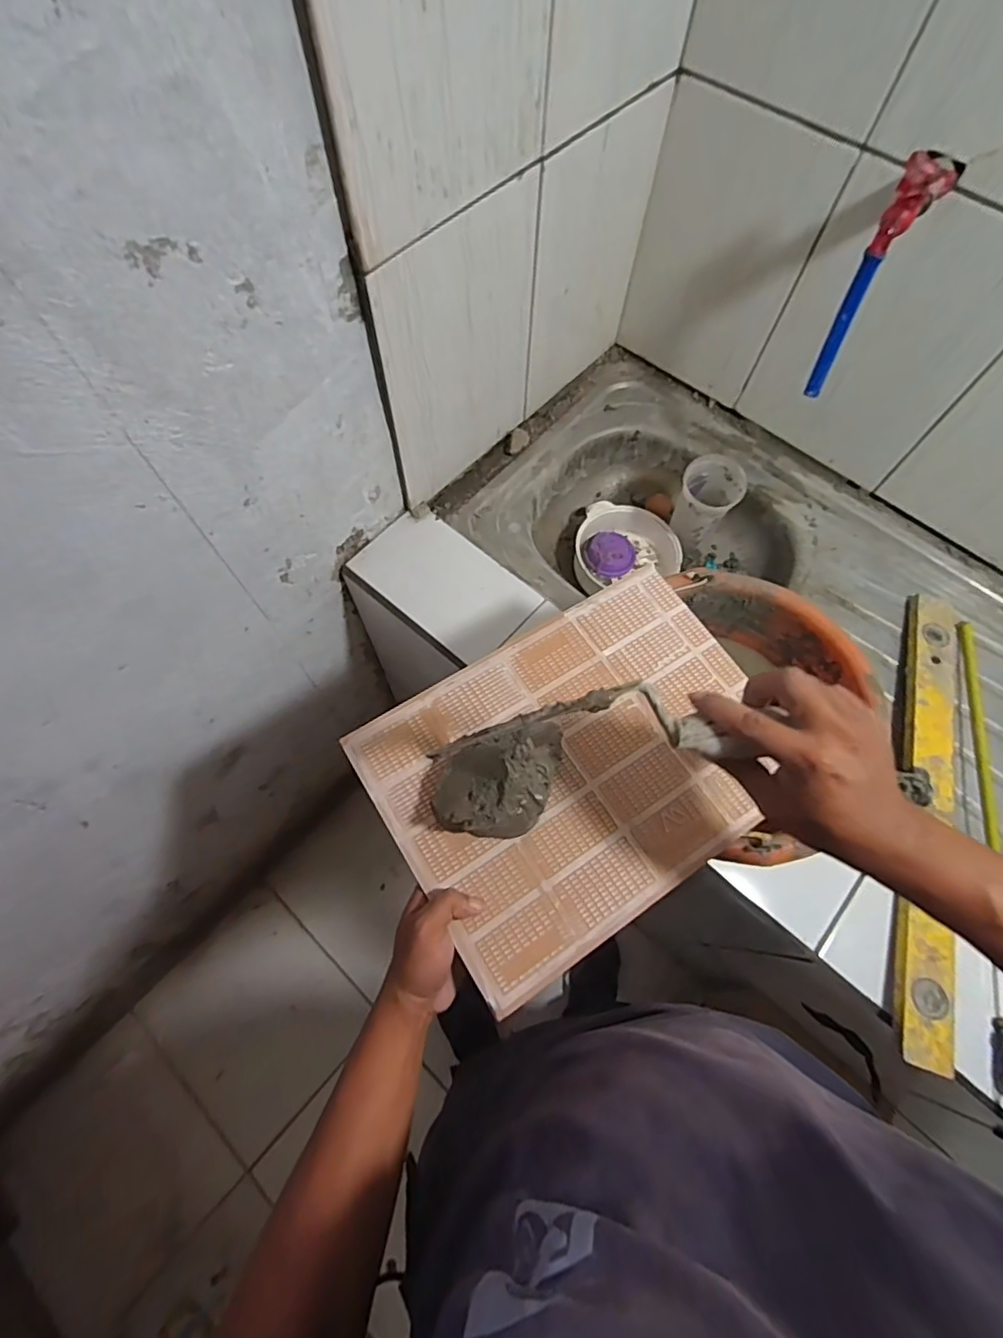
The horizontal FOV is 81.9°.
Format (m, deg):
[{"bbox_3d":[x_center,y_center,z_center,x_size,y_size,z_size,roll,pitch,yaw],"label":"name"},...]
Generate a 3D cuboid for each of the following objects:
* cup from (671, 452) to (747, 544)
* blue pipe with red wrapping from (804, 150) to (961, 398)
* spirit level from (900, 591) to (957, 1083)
[{"bbox_3d":[0.306,-0.248,0.885,0.088,0.123,0.089,31,72,11],"label":"cup"},{"bbox_3d":[0.408,-0.424,0.640,0.055,0.220,0.125,23,49,9],"label":"blue pipe with red wrapping"},{"bbox_3d":[0.515,0.151,0.693,0.059,0.022,0.571,18,64,12],"label":"spirit level"}]

